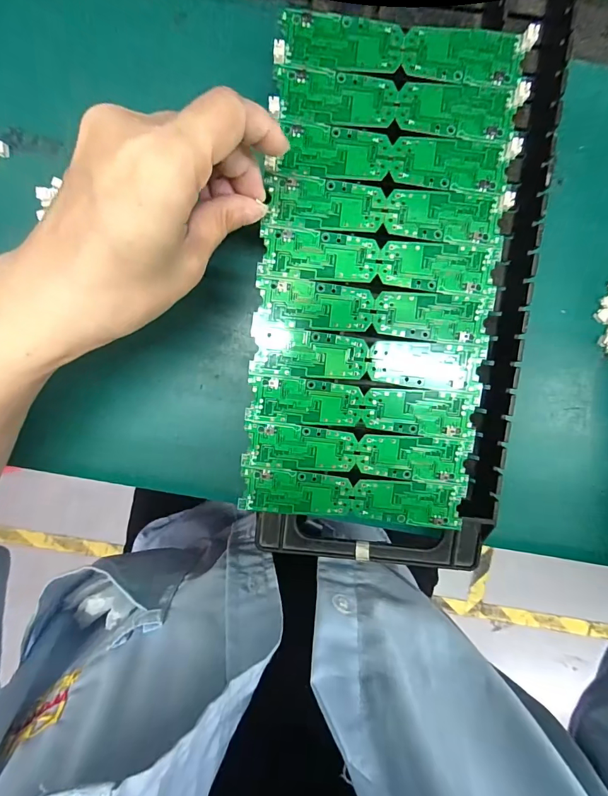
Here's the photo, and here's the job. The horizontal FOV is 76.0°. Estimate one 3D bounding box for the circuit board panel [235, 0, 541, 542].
[{"bbox_3d":[0.038,-0.058,0.206,0.122,0.004,0.252,6,96,-1],"label":"circuit board panel"}]

